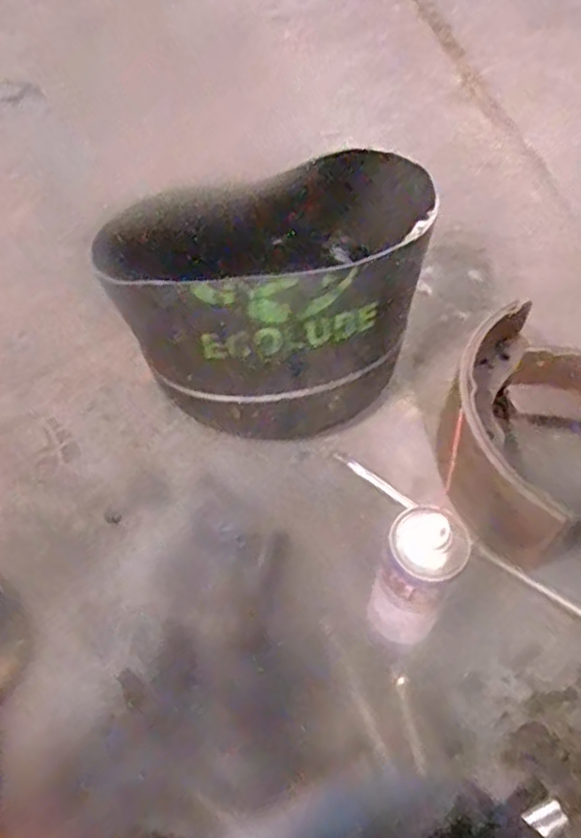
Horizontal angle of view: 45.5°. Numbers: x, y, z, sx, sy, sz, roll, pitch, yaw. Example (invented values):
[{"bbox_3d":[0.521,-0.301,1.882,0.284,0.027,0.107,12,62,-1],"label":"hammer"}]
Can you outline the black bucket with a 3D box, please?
[{"bbox_3d":[0.004,-0.118,0.778,0.348,0.218,0.217,-25,60,-17],"label":"black bucket"}]

